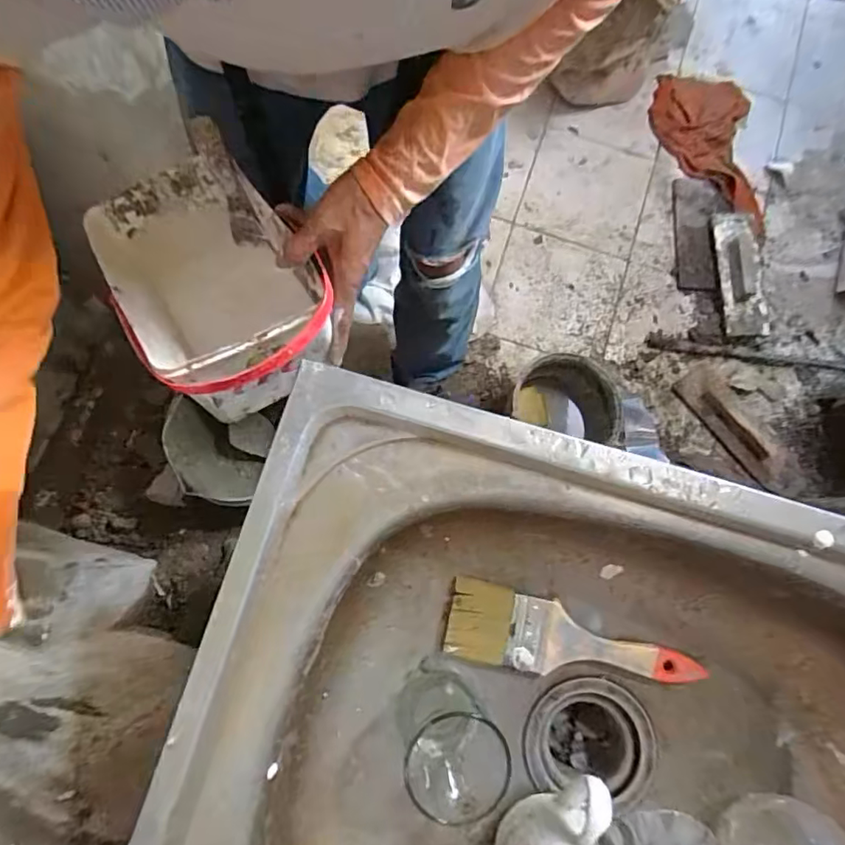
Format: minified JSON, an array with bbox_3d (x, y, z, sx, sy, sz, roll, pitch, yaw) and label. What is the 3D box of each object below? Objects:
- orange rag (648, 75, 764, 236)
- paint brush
[{"bbox_3d":[0.734,-0.706,1.418,0.276,0.035,0.466,4,78,0],"label":"orange rag"},{"bbox_3d":[0.122,0.181,0.453,0.205,0.023,0.059,13,78,2],"label":"paint brush"}]

